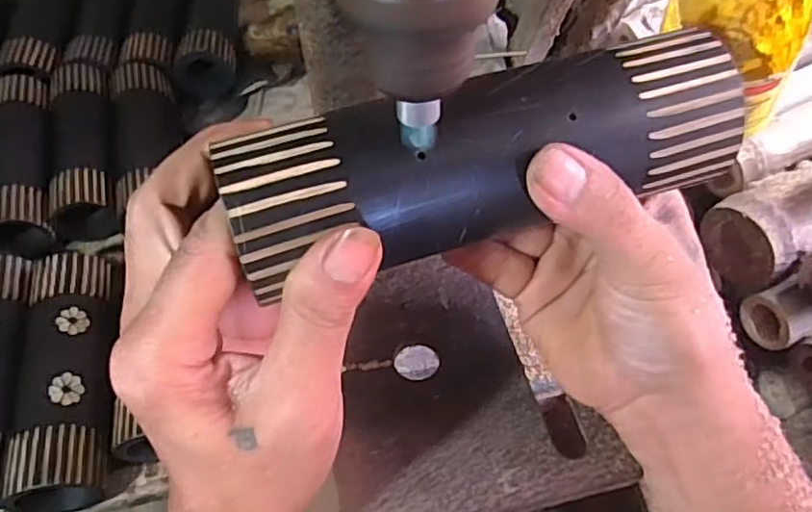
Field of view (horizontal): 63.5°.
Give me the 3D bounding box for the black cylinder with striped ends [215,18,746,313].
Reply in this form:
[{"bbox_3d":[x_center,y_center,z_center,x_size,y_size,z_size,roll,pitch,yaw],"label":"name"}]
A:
[{"bbox_3d":[0.030,-0.036,0.218,0.174,0.044,0.041,-15,59,-10],"label":"black cylinder with striped ends"}]

